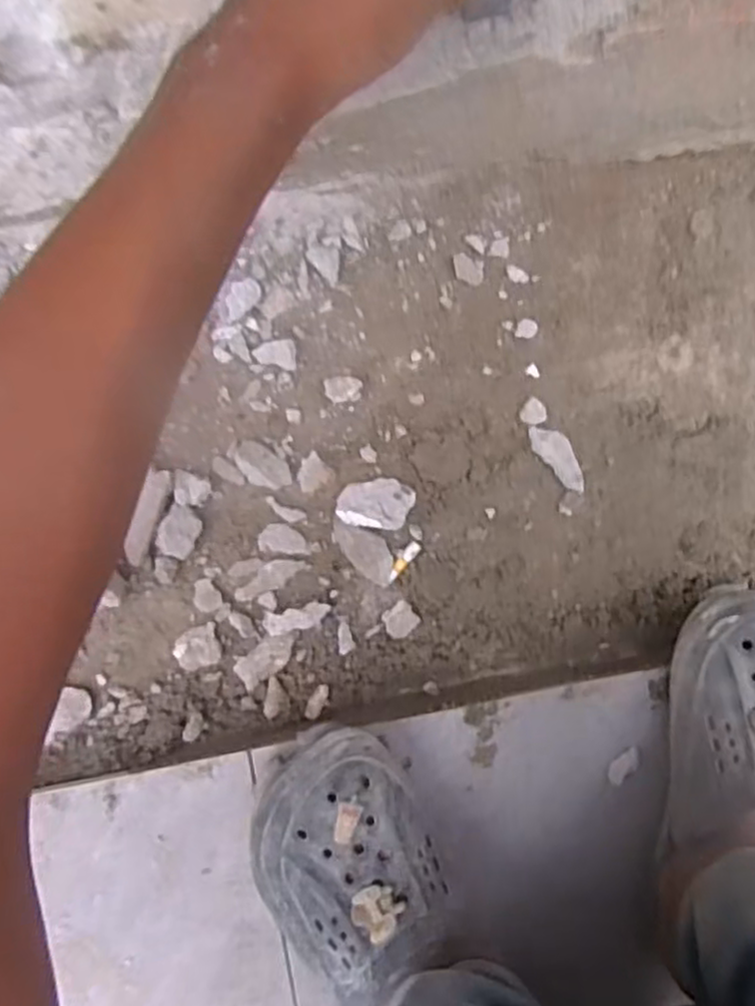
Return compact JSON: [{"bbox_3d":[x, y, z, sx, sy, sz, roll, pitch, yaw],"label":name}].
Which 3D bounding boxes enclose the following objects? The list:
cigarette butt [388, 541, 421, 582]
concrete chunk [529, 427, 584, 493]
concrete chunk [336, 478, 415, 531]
[{"bbox_3d":[0.018,0.040,0.485,0.008,0.004,0.032,40,90,-7],"label":"cigarette butt"},{"bbox_3d":[0.128,-0.032,0.495,0.021,0.008,0.055,-45,97,-1],"label":"concrete chunk"},{"bbox_3d":[-0.001,0.000,0.478,0.050,0.013,0.034,5,94,-6],"label":"concrete chunk"}]

